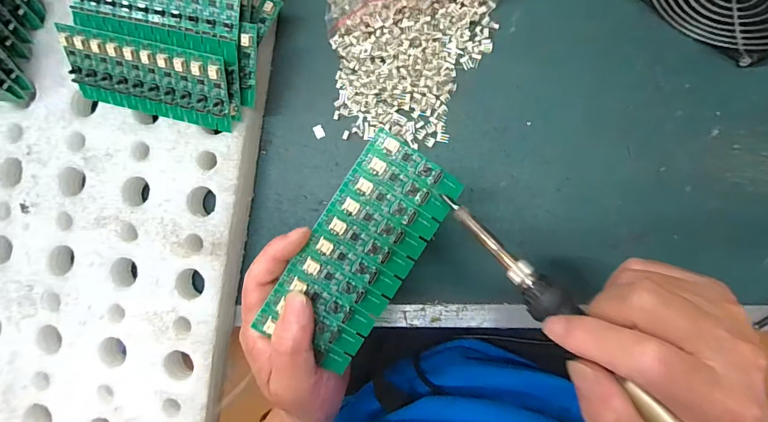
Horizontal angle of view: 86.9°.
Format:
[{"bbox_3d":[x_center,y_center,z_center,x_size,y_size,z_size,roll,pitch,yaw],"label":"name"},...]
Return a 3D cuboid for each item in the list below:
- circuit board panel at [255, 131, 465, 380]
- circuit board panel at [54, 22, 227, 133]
[{"bbox_3d":[-0.012,0.024,0.240,0.062,0.005,0.132,33,90,-11],"label":"circuit board panel"},{"bbox_3d":[-0.188,-0.104,0.323,0.136,0.006,0.062,14,130,5],"label":"circuit board panel"}]

